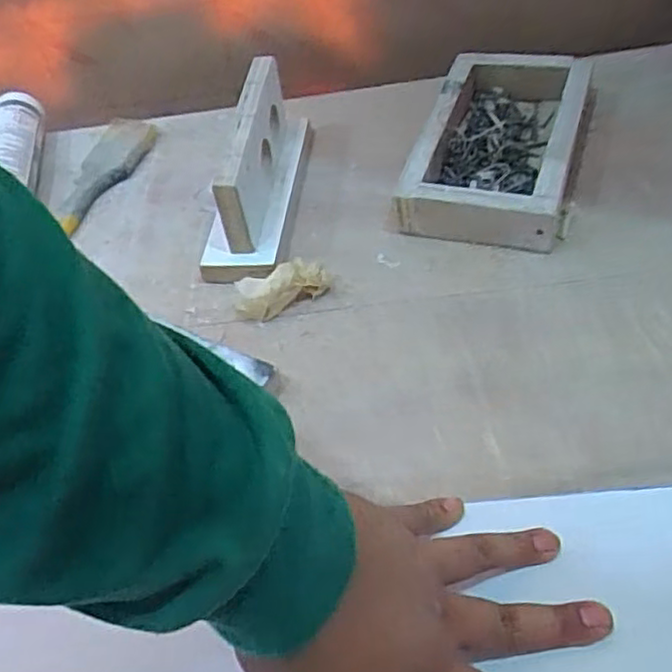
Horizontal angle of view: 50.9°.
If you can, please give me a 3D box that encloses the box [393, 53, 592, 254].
[{"bbox_3d":[0.137,-0.159,0.584,0.122,0.048,0.216,13,51,17],"label":"box"}]

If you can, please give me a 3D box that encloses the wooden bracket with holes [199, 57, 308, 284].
[{"bbox_3d":[-0.063,-0.135,0.558,0.055,0.080,0.192,4,49,9],"label":"wooden bracket with holes"}]

